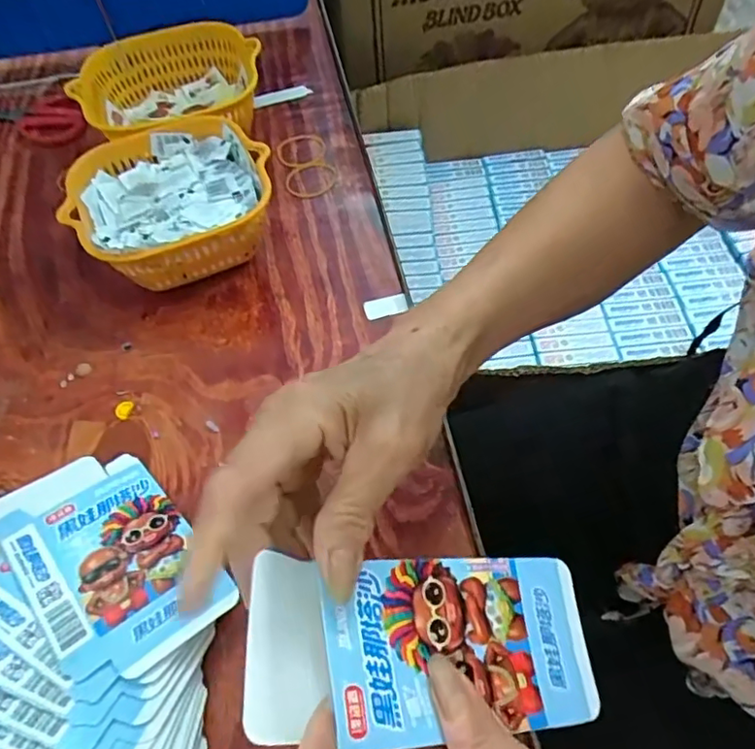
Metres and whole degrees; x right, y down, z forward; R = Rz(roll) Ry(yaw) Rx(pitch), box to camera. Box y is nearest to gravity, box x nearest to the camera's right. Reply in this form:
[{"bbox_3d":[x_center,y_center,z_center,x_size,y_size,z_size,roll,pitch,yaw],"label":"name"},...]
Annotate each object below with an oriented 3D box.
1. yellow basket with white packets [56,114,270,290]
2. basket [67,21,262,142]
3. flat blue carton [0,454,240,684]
[{"bbox_3d":[-0.152,-0.125,0.448,0.147,0.064,0.139,-23,59,-11],"label":"yellow basket with white packets"},{"bbox_3d":[-0.180,-0.245,0.522,0.151,0.068,0.163,-29,60,-15],"label":"basket"},{"bbox_3d":[-0.151,0.097,0.321,0.083,0.004,0.146,-31,52,-30],"label":"flat blue carton"}]

